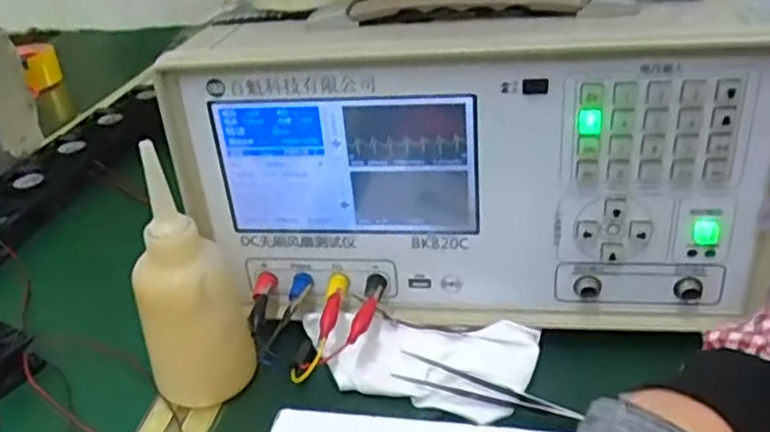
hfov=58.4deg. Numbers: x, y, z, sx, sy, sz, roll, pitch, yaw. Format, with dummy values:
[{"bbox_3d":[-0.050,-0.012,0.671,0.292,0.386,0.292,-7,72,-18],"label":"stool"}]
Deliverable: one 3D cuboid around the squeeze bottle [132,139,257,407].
[{"bbox_3d":[-0.120,0.040,0.409,0.062,0.152,0.054,-17,31,-18],"label":"squeeze bottle"}]

